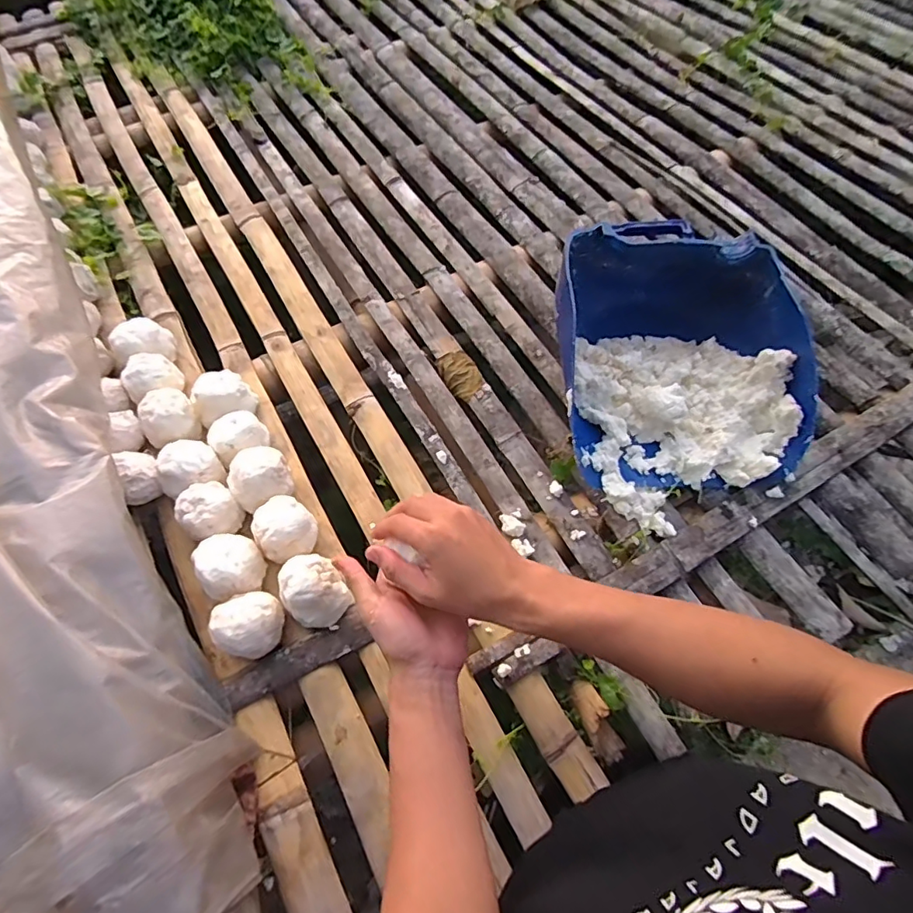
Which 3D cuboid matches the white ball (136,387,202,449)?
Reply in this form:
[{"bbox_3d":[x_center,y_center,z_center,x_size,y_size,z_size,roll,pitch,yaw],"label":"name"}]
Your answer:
[{"bbox_3d":[-0.381,-0.052,0.698,0.066,0.051,0.065,0,62,1],"label":"white ball"}]

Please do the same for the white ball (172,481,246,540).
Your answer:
[{"bbox_3d":[-0.295,0.065,0.632,0.062,0.048,0.062,0,62,1],"label":"white ball"}]

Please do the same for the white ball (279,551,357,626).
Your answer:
[{"bbox_3d":[-0.161,0.149,0.588,0.065,0.062,0.075,-22,64,-10],"label":"white ball"}]

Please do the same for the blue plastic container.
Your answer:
[{"bbox_3d":[0.288,-0.125,0.697,0.294,0.137,0.353,-1,62,0],"label":"blue plastic container"}]

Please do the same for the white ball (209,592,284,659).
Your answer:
[{"bbox_3d":[-0.223,0.182,0.572,0.063,0.065,0.063,0,62,1],"label":"white ball"}]

